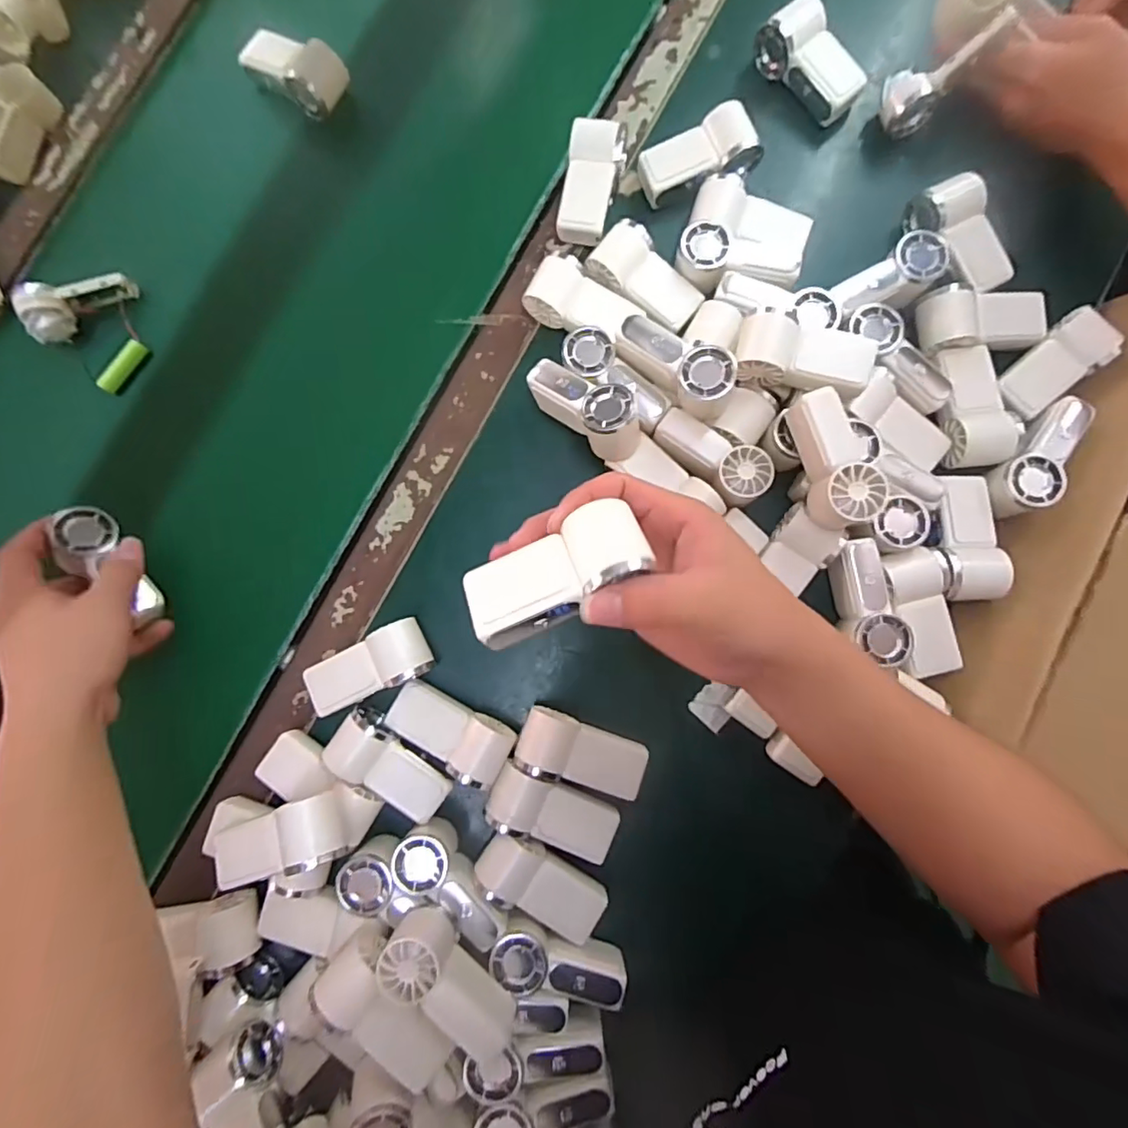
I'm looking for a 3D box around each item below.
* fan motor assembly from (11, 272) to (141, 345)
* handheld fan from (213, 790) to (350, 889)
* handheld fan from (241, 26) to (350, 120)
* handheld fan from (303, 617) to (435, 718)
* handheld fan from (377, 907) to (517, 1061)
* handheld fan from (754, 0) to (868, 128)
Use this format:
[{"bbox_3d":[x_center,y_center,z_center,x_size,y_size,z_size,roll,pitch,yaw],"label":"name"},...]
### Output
[{"bbox_3d":[-0.425,-0.222,0.494,0.088,0.033,0.049,-8,83,1],"label":"fan motor assembly"},{"bbox_3d":[-0.200,0.191,0.390,0.093,0.034,0.043,-19,83,15],"label":"handheld fan"},{"bbox_3d":[-0.239,-0.440,0.505,0.088,0.036,0.048,29,85,5],"label":"handheld fan"},{"bbox_3d":[-0.150,0.081,0.440,0.094,0.034,0.044,-27,83,-2],"label":"handheld fan"},{"bbox_3d":[-0.076,0.272,0.369,0.092,0.045,0.036,44,86,6],"label":"handheld fan"},{"bbox_3d":[0.206,-0.417,0.470,0.043,0.033,0.095,-37,83,-3],"label":"handheld fan"}]

